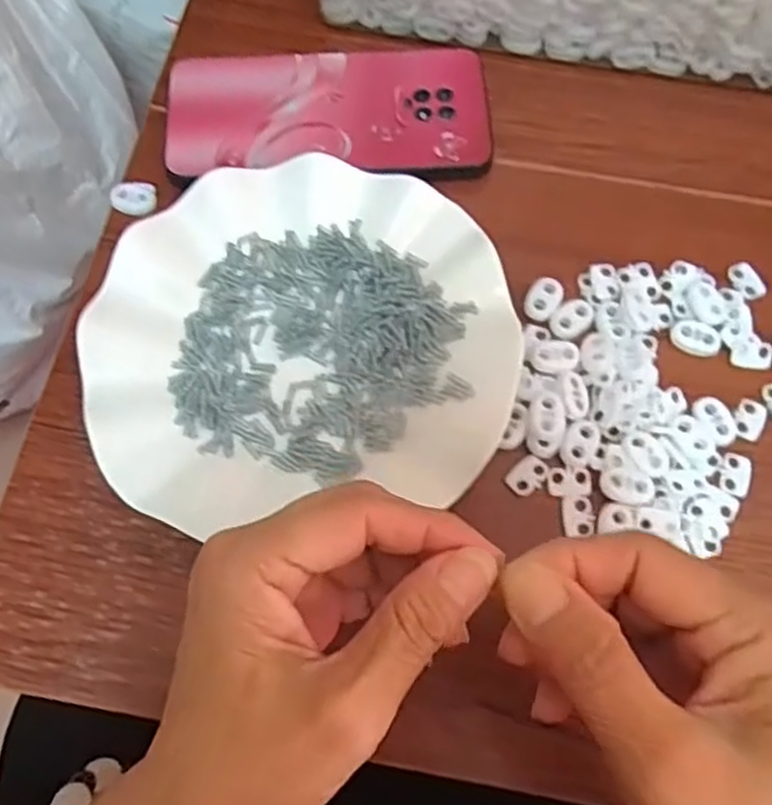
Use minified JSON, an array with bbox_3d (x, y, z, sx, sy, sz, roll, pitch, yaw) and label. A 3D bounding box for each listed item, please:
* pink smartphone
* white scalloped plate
[{"bbox_3d":[-0.029,-0.148,0.382,0.162,0.016,0.077,-1,70,-1],"label":"pink smartphone"},{"bbox_3d":[-0.038,-0.031,0.334,0.180,0.023,0.162,-9,70,-4],"label":"white scalloped plate"}]

